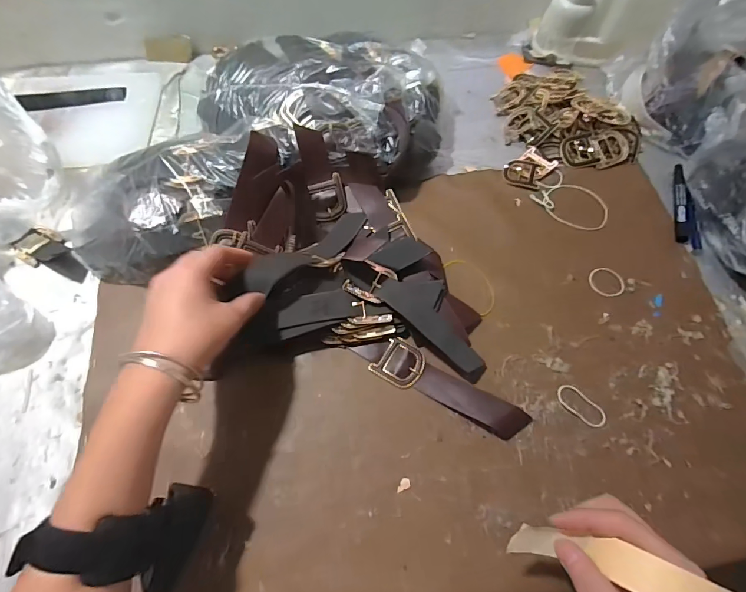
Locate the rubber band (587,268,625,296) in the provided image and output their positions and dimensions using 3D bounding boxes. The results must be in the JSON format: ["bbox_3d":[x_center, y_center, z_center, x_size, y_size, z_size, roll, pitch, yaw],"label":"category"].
[{"bbox_3d":[0.278,-0.016,0.464,0.042,0.006,0.036,4,72,3],"label":"rubber band"}]

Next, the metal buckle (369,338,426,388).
[{"bbox_3d":[0.029,0.071,0.414,0.049,0.004,0.047,30,67,14],"label":"metal buckle"}]

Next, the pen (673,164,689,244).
[{"bbox_3d":[0.405,-0.123,0.513,0.014,0.017,0.132,16,64,7],"label":"pen"}]

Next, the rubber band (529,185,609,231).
[{"bbox_3d":[0.263,-0.120,0.515,0.066,0.008,0.092,-39,72,-13],"label":"rubber band"}]

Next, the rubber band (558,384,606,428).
[{"bbox_3d":[0.213,0.112,0.398,0.025,0.004,0.052,-41,71,-19],"label":"rubber band"}]

